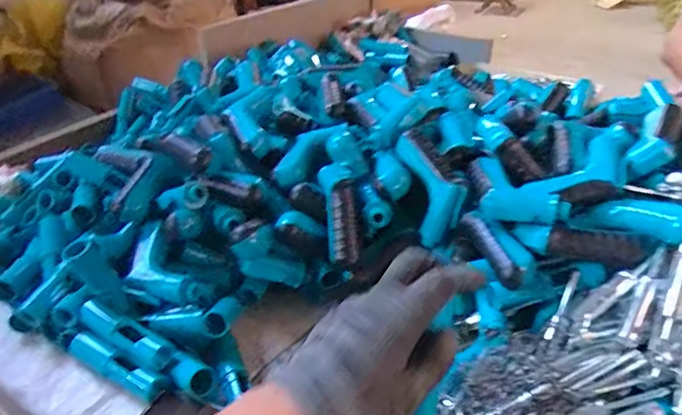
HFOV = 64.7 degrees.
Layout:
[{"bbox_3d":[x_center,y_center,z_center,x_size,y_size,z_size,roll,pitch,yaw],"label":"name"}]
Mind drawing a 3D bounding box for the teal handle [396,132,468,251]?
[{"bbox_3d":[0.109,-0.026,0.657,0.052,0.101,0.102,-12,34,-14],"label":"teal handle"}]

